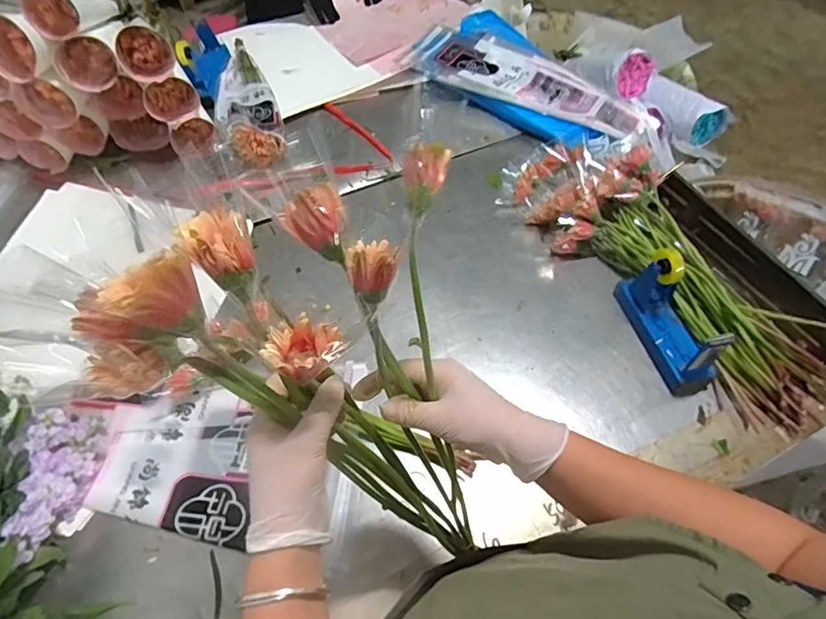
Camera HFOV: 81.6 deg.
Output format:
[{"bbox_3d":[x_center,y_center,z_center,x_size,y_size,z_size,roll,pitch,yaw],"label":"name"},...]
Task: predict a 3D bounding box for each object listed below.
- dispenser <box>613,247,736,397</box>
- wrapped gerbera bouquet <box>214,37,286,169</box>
[{"bbox_3d":[0.407,0.009,0.743,0.087,0.120,0.212,-16,58,-11],"label":"dispenser"},{"bbox_3d":[-0.407,-0.517,1.141,0.134,0.077,0.479,-17,58,-11],"label":"wrapped gerbera bouquet"}]

